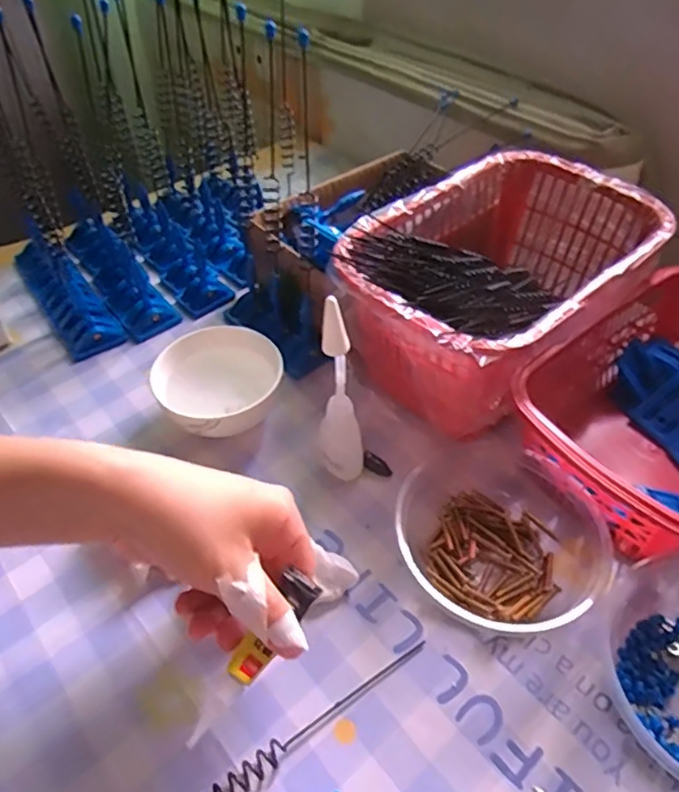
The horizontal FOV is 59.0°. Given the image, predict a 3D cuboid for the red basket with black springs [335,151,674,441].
[{"bbox_3d":[0.113,-0.081,0.444,0.229,0.101,0.157,-35,57,-24],"label":"red basket with black springs"}]

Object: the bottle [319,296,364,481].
[{"bbox_3d":[0.000,0.005,0.357,0.028,0.137,0.021,30,57,25],"label":"bottle"}]

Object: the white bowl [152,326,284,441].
[{"bbox_3d":[-0.084,-0.004,0.430,0.085,0.048,0.087,-1,50,1],"label":"white bowl"}]

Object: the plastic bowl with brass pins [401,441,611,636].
[{"bbox_3d":[0.097,0.073,0.362,0.116,0.038,0.125,-1,50,1],"label":"plastic bowl with brass pins"}]

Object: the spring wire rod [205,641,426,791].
[{"bbox_3d":[-0.034,0.178,0.295,0.190,0.007,0.011,-30,55,-21],"label":"spring wire rod"}]

